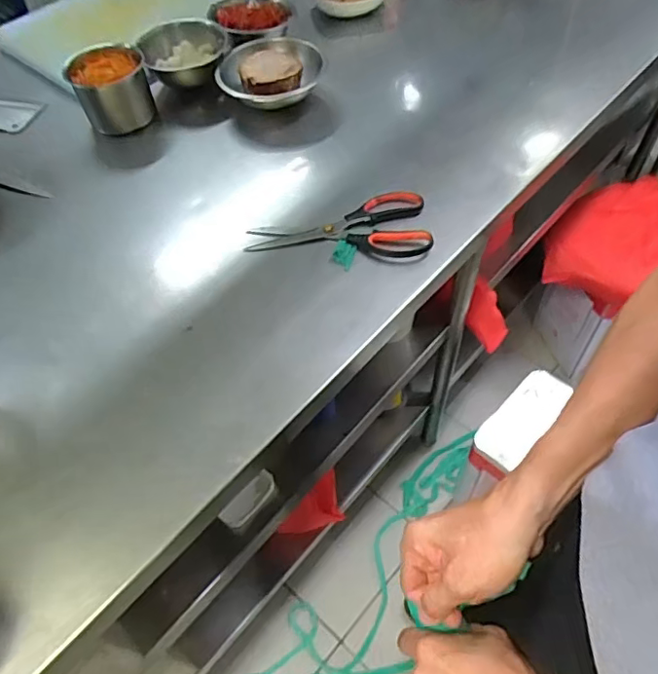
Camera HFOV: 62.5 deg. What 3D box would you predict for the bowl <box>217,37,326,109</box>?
[{"bbox_3d":[-0.090,-0.417,0.883,0.164,0.061,0.158,-1,55,1],"label":"bowl"}]

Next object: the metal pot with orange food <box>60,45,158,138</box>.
[{"bbox_3d":[-0.343,-0.391,0.868,0.111,0.090,0.123,-24,58,-14],"label":"metal pot with orange food"}]

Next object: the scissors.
[{"bbox_3d":[0.012,-0.144,0.716,0.233,0.019,0.108,-2,55,1],"label":"scissors"}]

